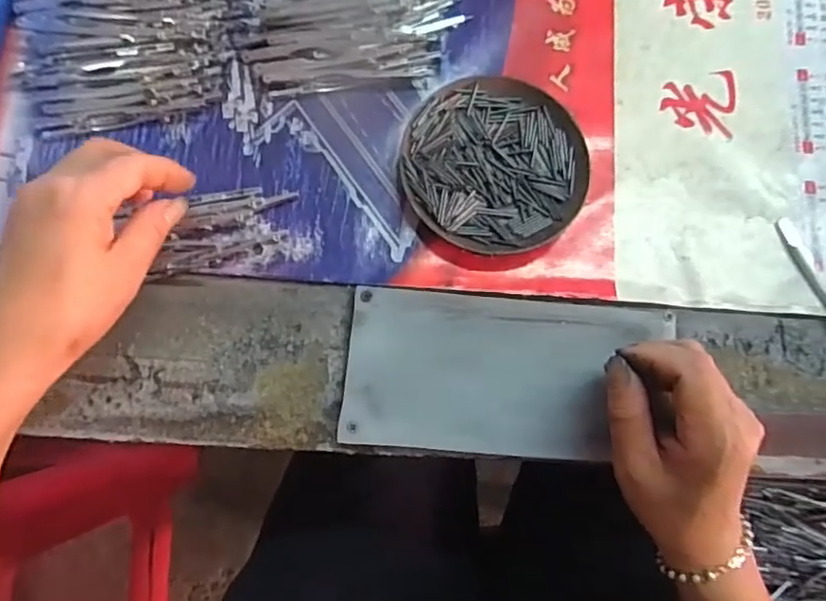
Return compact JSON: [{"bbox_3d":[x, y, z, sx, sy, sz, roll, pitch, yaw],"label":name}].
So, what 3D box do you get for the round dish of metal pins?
[{"bbox_3d":[0.052,-0.086,0.392,0.112,0.016,0.114,0,78,-1],"label":"round dish of metal pins"}]

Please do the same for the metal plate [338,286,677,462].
[{"bbox_3d":[0.055,0.043,0.367,0.185,0.013,0.093,4,76,1],"label":"metal plate"}]

